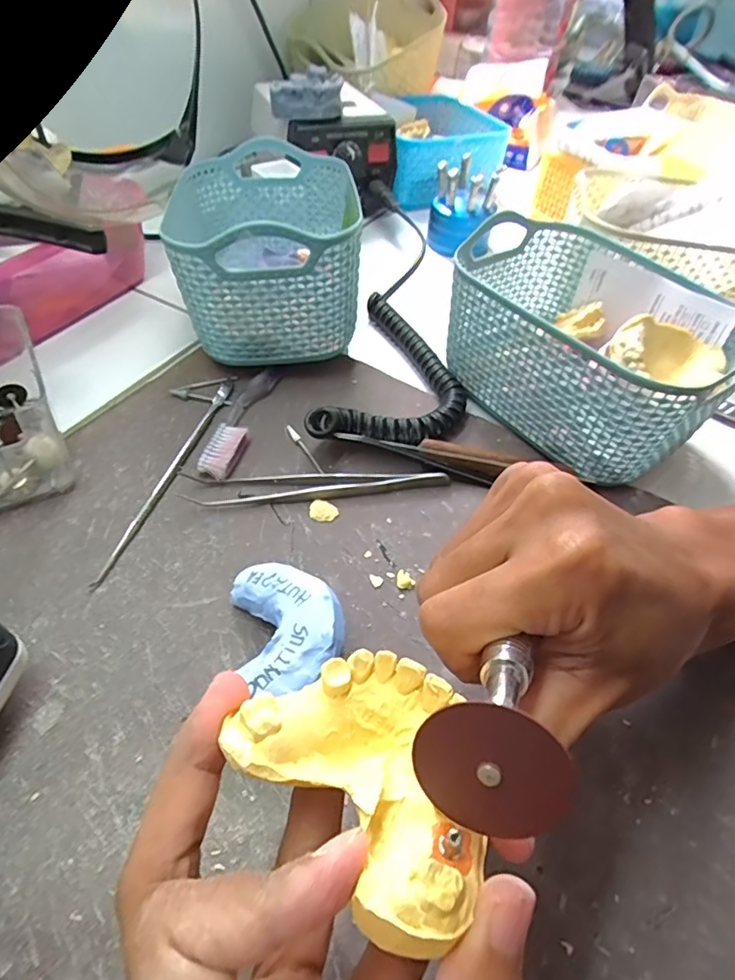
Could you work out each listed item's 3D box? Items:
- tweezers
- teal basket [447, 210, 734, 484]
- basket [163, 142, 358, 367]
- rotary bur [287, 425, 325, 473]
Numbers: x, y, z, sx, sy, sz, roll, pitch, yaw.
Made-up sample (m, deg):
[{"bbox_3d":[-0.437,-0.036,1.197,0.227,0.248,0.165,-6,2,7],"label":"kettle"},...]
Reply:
[{"bbox_3d":[-0.027,-0.002,0.303,0.142,0.006,0.019,-3,51,-6],"label":"tweezers"},{"bbox_3d":[0.132,-0.089,0.338,0.116,0.077,0.163,-27,57,-24],"label":"teal basket"},{"bbox_3d":[-0.068,-0.168,0.380,0.110,0.098,0.173,-3,51,-7],"label":"basket"},{"bbox_3d":[-0.038,-0.025,0.324,0.004,0.004,0.041,-26,57,-23],"label":"rotary bur"}]

